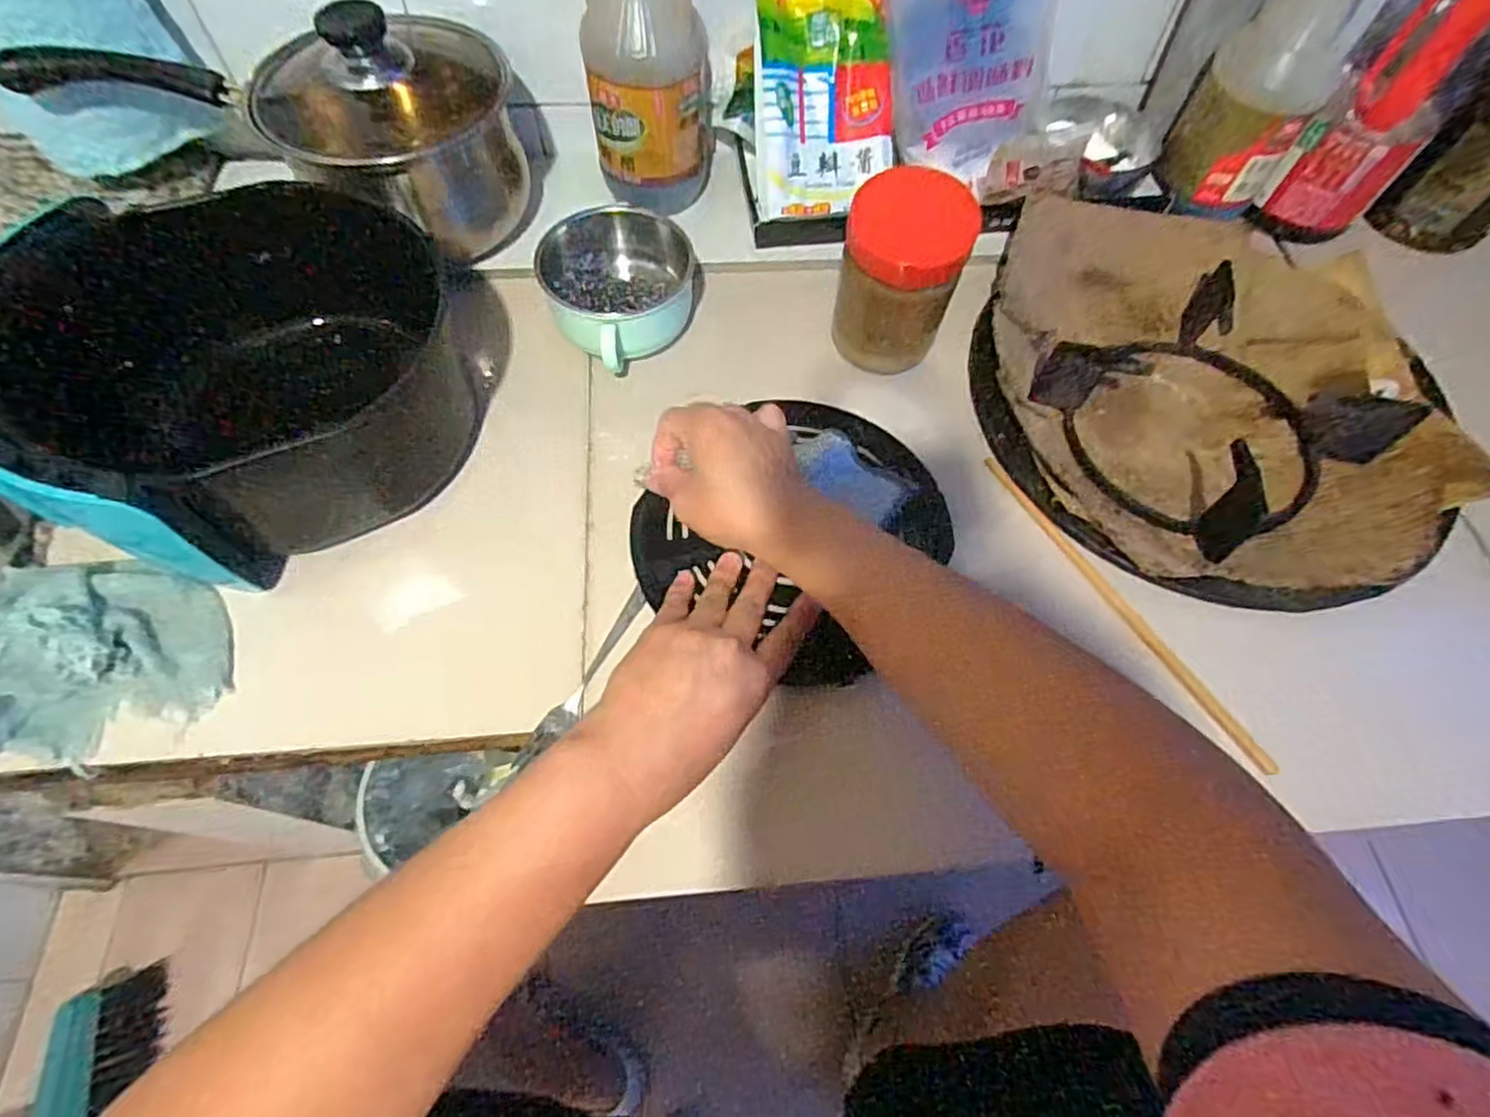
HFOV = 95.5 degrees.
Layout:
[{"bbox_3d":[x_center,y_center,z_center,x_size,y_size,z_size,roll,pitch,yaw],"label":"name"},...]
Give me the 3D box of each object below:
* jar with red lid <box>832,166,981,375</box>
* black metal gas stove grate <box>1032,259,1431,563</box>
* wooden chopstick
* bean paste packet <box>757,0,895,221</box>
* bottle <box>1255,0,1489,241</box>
[{"bbox_3d":[0.107,-0.193,0.468,0.075,0.114,0.081,1,62,-2],"label":"jar with red lid"},{"bbox_3d":[0.337,-0.109,0.491,0.191,0.061,0.180,-26,66,-15],"label":"black metal gas stove grate"},{"bbox_3d":[0.231,0.026,0.424,0.011,0.012,0.239,-27,66,-15],"label":"wooden chopstick"},{"bbox_3d":[0.060,-0.347,0.520,0.103,0.151,0.020,-7,18,-9],"label":"bean paste packet"},{"bbox_3d":[0.473,-0.346,0.484,0.095,0.233,0.071,24,64,11],"label":"bottle"}]

